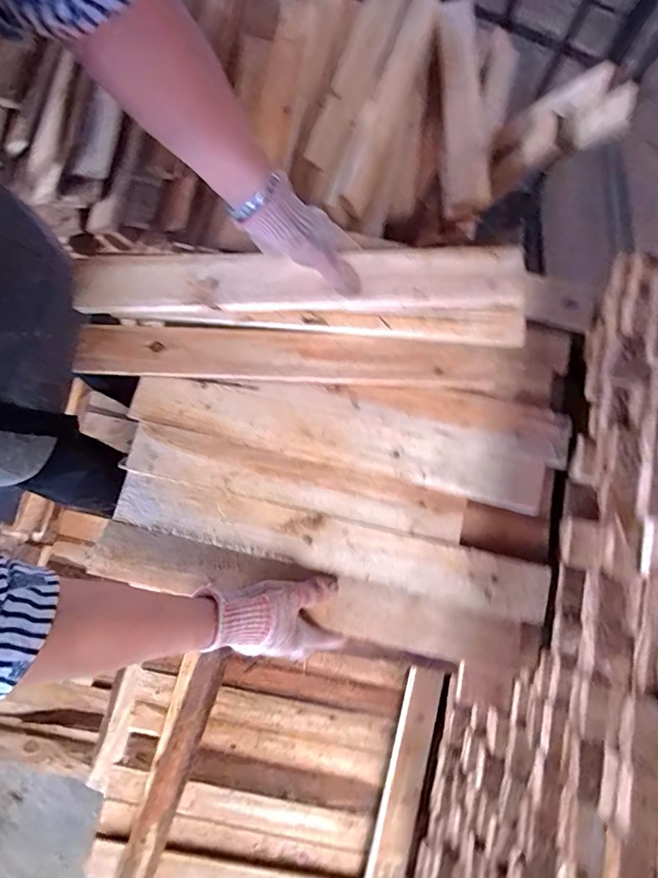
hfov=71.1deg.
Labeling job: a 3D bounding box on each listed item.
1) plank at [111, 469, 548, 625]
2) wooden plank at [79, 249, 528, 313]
[{"bbox_3d":[0.001,0.122,0.521,0.491,0.012,0.067,12,79,3],"label":"plank"},{"bbox_3d":[-0.037,-0.182,0.523,0.502,0.026,0.065,-1,79,1],"label":"wooden plank"}]

